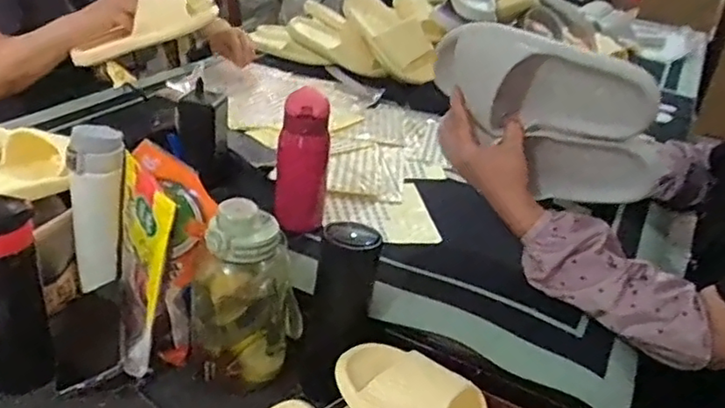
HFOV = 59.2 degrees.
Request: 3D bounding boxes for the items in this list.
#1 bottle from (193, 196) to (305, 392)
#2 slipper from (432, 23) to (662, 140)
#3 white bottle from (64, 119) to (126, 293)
[{"bbox_3d":[-0.125,0.101,0.706,0.093,0.214,0.103,13,29,12],"label":"bottle"},{"bbox_3d":[0.188,-0.144,0.729,0.277,0.101,0.067,26,34,29],"label":"slipper"},{"bbox_3d":[-0.329,0.008,0.800,0.067,0.200,0.053,-7,32,-23],"label":"white bottle"}]

